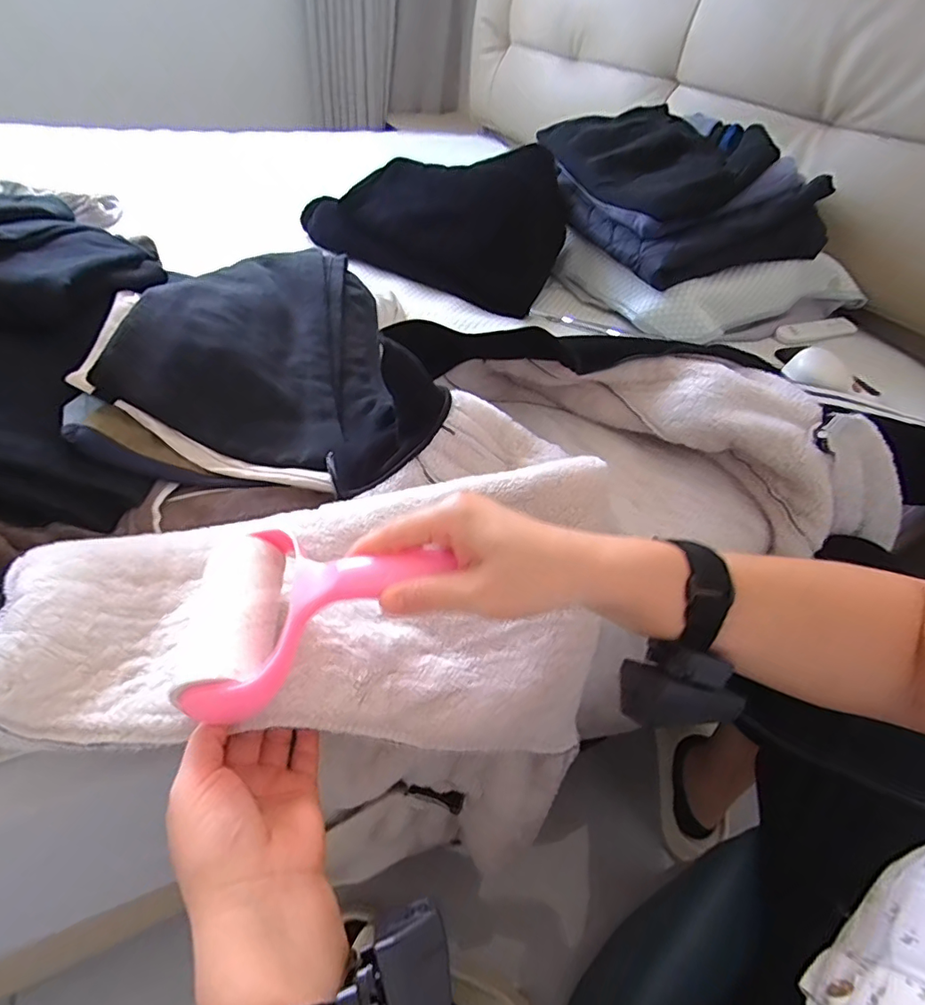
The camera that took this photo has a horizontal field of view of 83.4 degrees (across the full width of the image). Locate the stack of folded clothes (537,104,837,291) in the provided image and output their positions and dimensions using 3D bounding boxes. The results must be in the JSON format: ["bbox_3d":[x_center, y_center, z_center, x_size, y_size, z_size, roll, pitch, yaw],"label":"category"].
[{"bbox_3d":[0.362,-0.587,0.956,0.315,0.149,0.507,-4,45,-11],"label":"stack of folded clothes"}]

